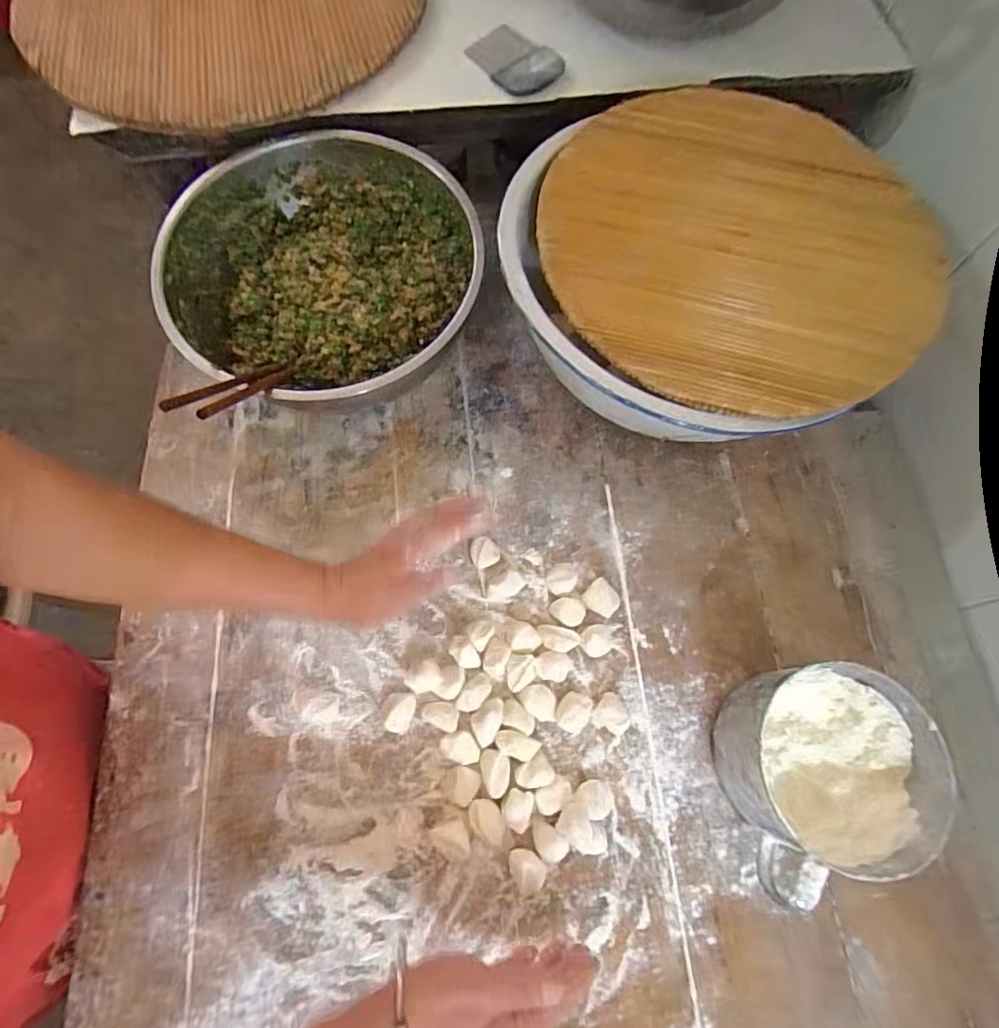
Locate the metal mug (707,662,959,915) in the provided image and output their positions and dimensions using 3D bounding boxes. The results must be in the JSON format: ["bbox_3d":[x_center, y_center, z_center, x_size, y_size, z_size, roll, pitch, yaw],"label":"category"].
[{"bbox_3d":[0.255,0.201,0.436,0.150,0.087,0.142,-14,71,-4],"label":"metal mug"}]

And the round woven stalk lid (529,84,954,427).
[{"bbox_3d":[0.215,-0.249,0.483,0.342,0.023,0.340,0,70,-1],"label":"round woven stalk lid"}]

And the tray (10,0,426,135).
[{"bbox_3d":[-0.302,-0.576,0.596,0.412,0.030,0.397,0,70,1],"label":"tray"}]

